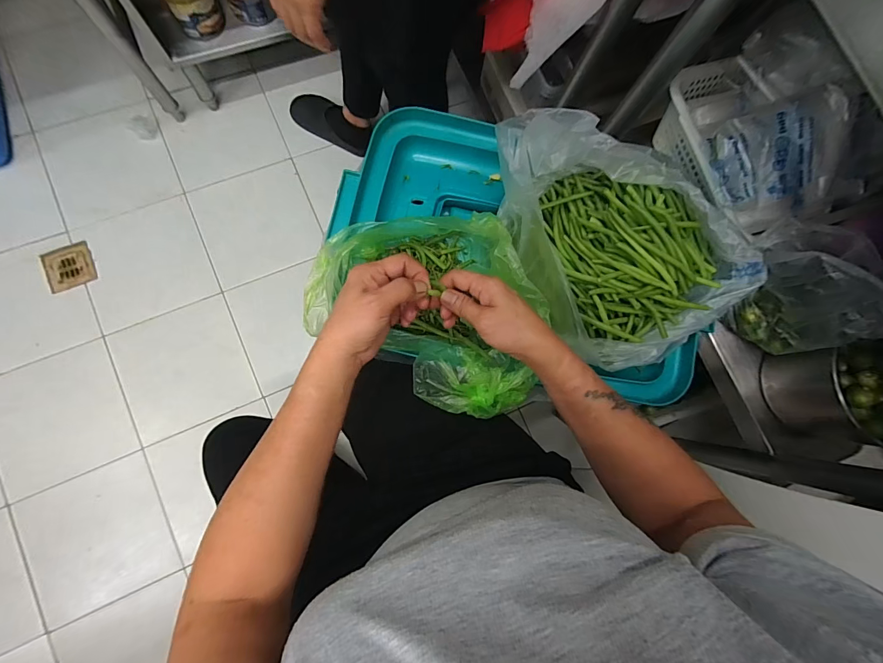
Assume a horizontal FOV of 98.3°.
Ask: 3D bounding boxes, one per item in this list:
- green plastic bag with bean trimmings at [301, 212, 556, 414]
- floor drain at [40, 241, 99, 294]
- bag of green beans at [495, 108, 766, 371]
[{"bbox_3d":[-0.016,-0.028,0.452,0.260,0.096,0.223,7,80,-6],"label":"green plastic bag with bean trimmings"},{"bbox_3d":[-0.971,-0.169,0.996,0.109,0.011,0.113,-23,85,-8],"label":"floor drain"},{"bbox_3d":[0.201,-0.109,0.428,0.207,0.125,0.273,-32,86,-11],"label":"bag of green beans"}]

